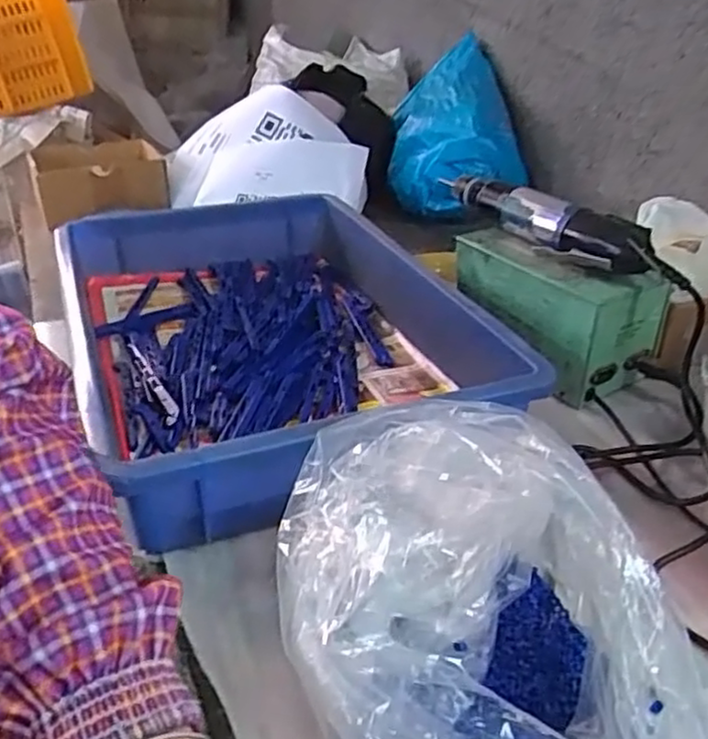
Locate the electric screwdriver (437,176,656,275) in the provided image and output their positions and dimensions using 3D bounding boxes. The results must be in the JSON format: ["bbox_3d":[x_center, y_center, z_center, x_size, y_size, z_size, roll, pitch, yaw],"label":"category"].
[{"bbox_3d":[0.155,-0.127,0.628,0.033,0.051,0.235,-22,37,-33],"label":"electric screwdriver"}]

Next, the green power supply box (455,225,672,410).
[{"bbox_3d":[0.170,-0.058,0.624,0.094,0.094,0.168,-20,37,-31],"label":"green power supply box"}]

